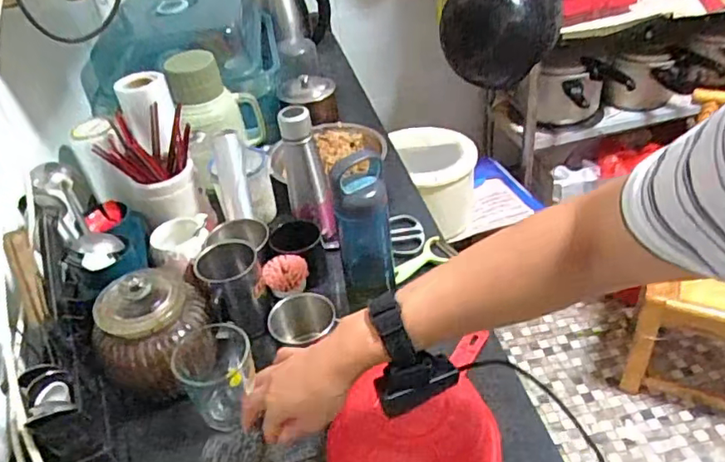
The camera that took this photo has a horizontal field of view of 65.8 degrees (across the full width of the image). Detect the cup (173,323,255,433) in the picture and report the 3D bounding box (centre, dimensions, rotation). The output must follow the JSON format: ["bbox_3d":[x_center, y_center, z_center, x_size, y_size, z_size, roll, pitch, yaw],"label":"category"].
[{"bbox_3d":[-0.171,0.181,0.682,0.088,0.104,0.096,-17,39,-12],"label":"cup"}]

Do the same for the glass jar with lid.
[{"bbox_3d":[-0.259,0.130,0.691,0.138,0.139,0.126,-4,38,4],"label":"glass jar with lid"}]

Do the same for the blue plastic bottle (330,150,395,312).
[{"bbox_3d":[0.002,0.016,0.734,0.065,0.253,0.055,-7,38,0],"label":"blue plastic bottle"}]

